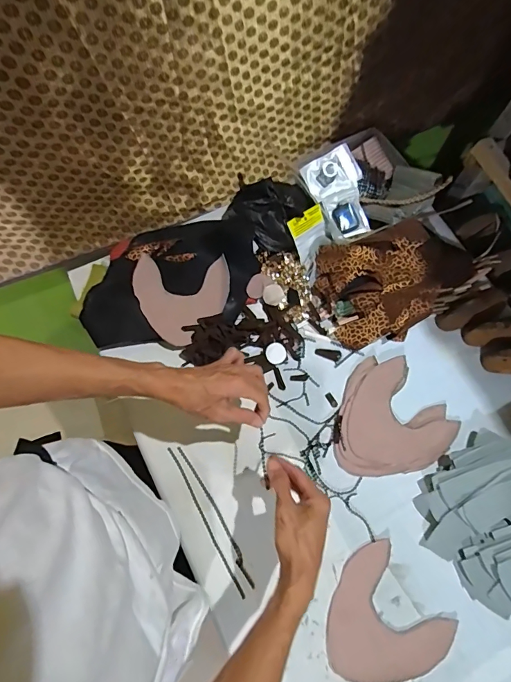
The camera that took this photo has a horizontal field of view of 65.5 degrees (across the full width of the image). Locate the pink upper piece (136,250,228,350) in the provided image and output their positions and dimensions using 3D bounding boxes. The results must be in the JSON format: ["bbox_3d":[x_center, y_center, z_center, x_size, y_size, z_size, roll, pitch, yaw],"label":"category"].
[{"bbox_3d":[-0.134,-0.075,0.687,0.159,0.017,0.162,7,70,2],"label":"pink upper piece"}]

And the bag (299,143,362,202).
[{"bbox_3d":[0.140,-0.307,0.728,0.099,0.015,0.072,-30,97,1],"label":"bag"}]

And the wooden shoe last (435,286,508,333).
[{"bbox_3d":[0.385,-0.059,0.698,0.136,0.053,0.041,-24,72,-9],"label":"wooden shoe last"}]

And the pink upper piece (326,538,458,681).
[{"bbox_3d":[0.175,0.401,0.562,0.163,0.010,0.161,-40,76,-14],"label":"pink upper piece"}]

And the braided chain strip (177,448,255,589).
[{"bbox_3d":[-0.059,0.260,0.597,0.014,0.009,0.223,-30,73,-11],"label":"braided chain strip"}]

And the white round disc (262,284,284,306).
[{"bbox_3d":[0.032,-0.081,0.700,0.035,0.004,0.037,0,91,2],"label":"white round disc"}]

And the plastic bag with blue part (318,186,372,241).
[{"bbox_3d":[0.163,-0.229,0.728,0.073,0.015,0.086,-16,93,2],"label":"plastic bag with blue part"}]

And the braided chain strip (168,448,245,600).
[{"bbox_3d":[-0.076,0.266,0.590,0.007,0.007,0.234,-28,73,-10],"label":"braided chain strip"}]

